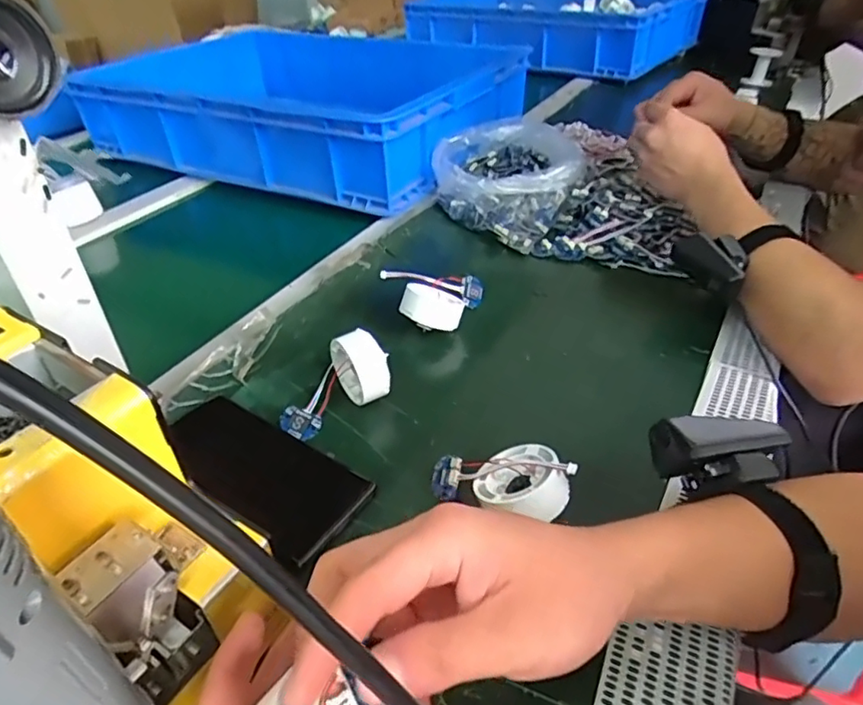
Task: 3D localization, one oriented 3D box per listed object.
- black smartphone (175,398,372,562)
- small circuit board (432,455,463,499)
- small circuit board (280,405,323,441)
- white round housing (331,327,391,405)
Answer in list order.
[{"bbox_3d":[-0.114,0.076,0.392,0.144,0.013,0.072,29,41,22],"label":"black smartphone"},{"bbox_3d":[0.010,0.081,0.379,0.025,0.004,0.027,-6,67,47],"label":"small circuit board"},{"bbox_3d":[-0.099,0.053,0.434,0.031,0.004,0.022,28,61,13],"label":"small circuit board"},{"bbox_3d":[-0.052,0.011,0.446,0.029,0.056,0.049,-24,43,-26],"label":"white round housing"}]

